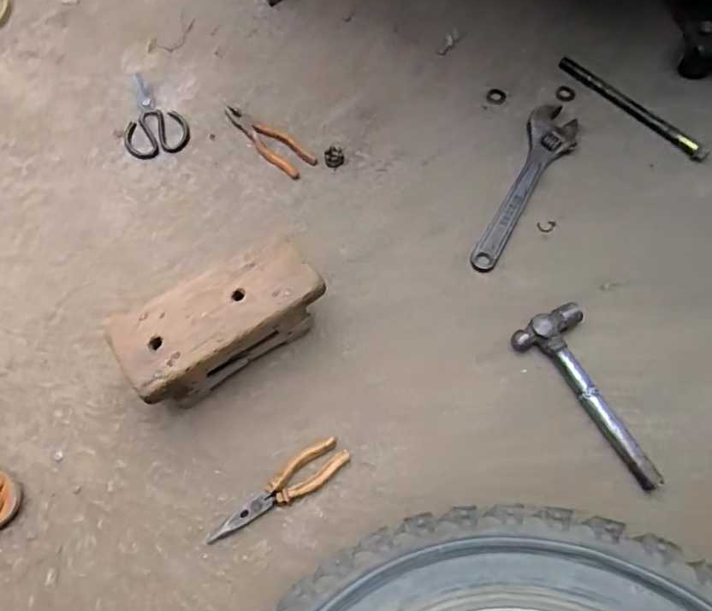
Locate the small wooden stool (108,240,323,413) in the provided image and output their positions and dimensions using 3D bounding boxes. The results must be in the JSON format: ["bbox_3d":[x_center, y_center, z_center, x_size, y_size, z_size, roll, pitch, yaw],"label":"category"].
[{"bbox_3d":[-0.175,0.024,0.765,0.250,0.116,0.113,-32,68,-16],"label":"small wooden stool"}]

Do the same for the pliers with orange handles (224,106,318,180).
[{"bbox_3d":[-0.154,-0.281,0.991,0.194,0.015,0.057,38,69,17],"label":"pliers with orange handles"}]

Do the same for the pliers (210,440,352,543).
[{"bbox_3d":[-0.096,0.236,0.733,0.189,0.009,0.045,-37,69,-18],"label":"pliers"}]

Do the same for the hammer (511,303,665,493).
[{"bbox_3d":[0.324,0.114,0.772,0.098,0.031,0.253,-29,67,-15],"label":"hammer"}]

